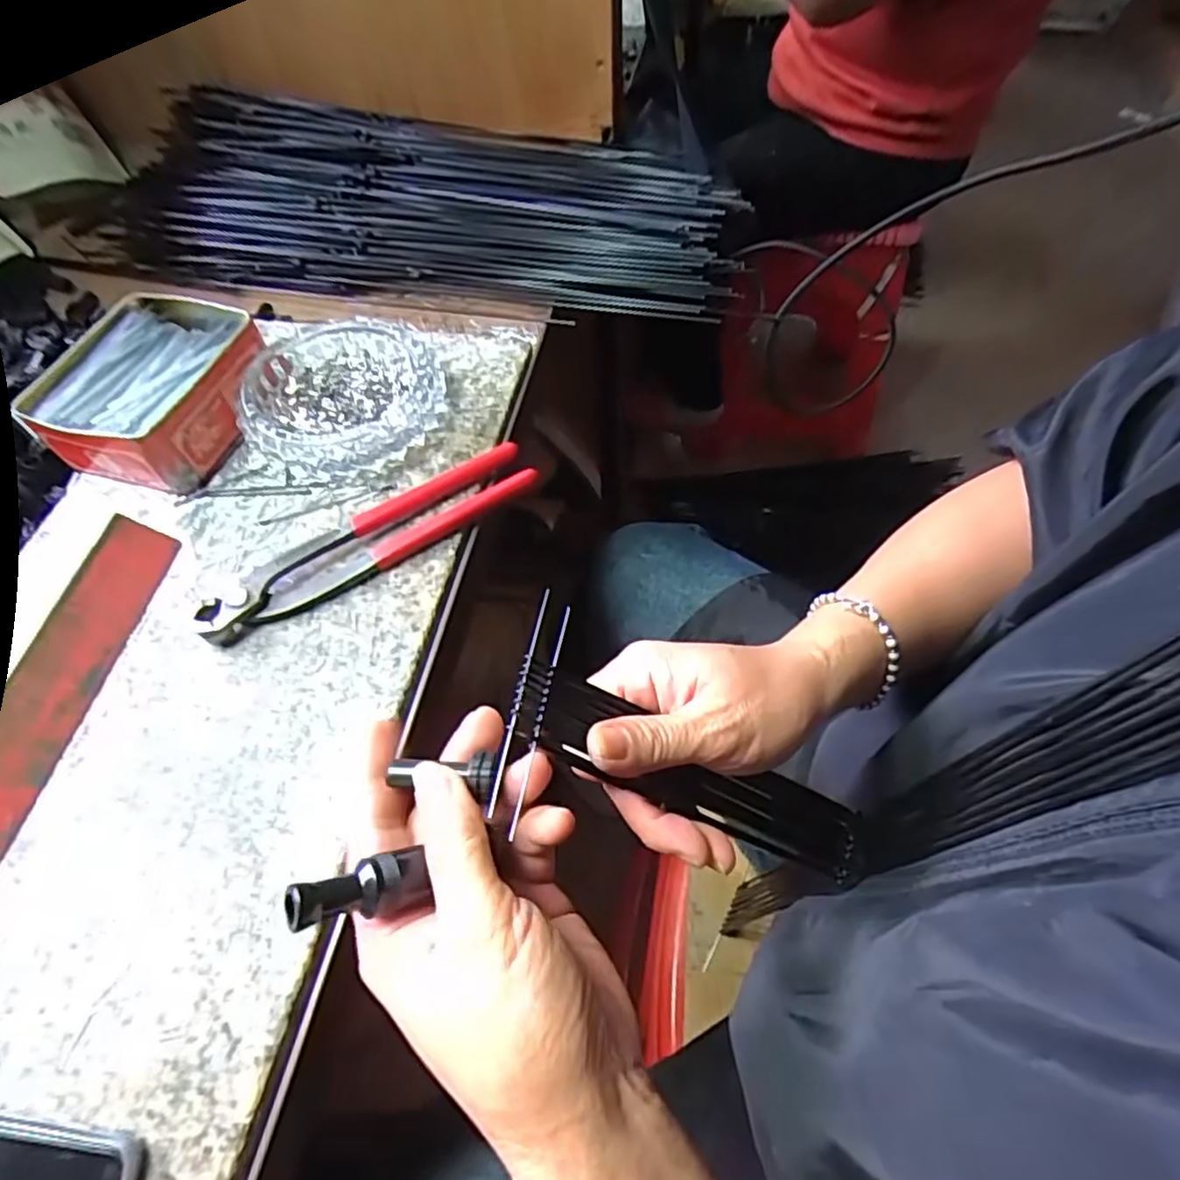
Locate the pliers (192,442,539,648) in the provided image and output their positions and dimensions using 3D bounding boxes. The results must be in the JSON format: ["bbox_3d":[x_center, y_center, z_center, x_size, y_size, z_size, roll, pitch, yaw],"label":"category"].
[{"bbox_3d":[-0.123,-0.030,0.374,0.194,0.017,0.041,-27,60,-14],"label":"pliers"}]

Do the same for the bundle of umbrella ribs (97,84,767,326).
[{"bbox_3d":[-0.156,-0.337,0.571,0.557,0.042,0.231,14,59,11],"label":"bundle of umbrella ribs"}]

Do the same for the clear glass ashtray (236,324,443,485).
[{"bbox_3d":[-0.156,-0.122,0.420,0.120,0.027,0.114,-1,57,2],"label":"clear glass ashtray"}]

